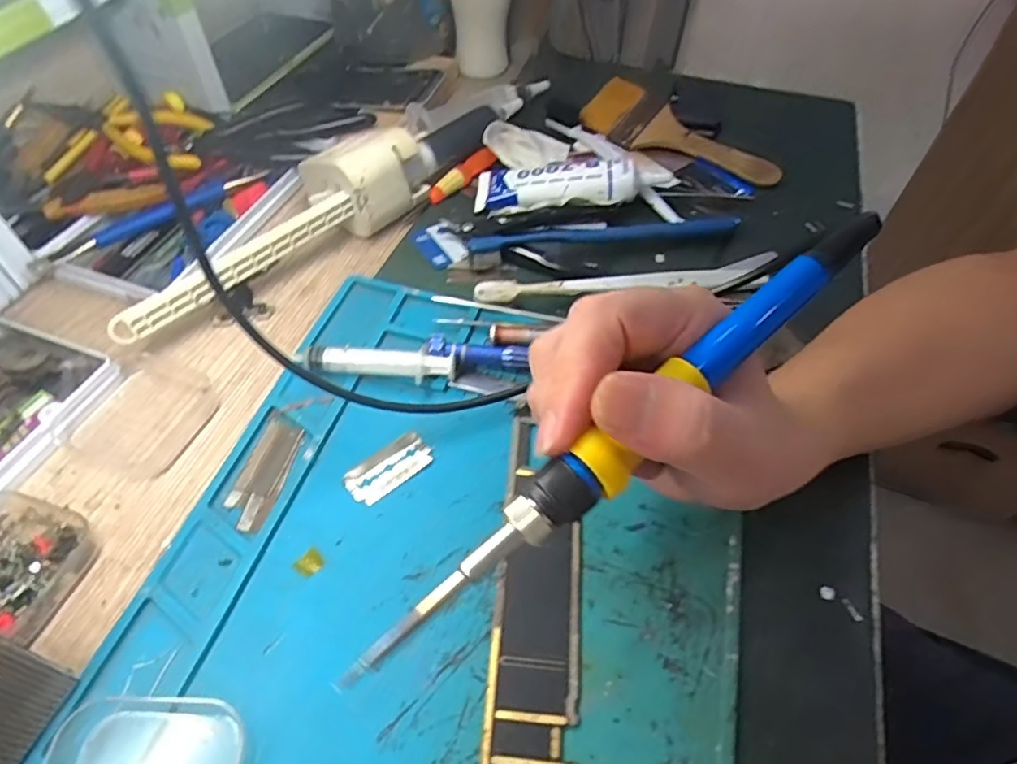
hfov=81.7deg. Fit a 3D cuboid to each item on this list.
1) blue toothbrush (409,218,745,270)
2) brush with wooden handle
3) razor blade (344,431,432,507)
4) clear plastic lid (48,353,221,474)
[{"bbox_3d":[0.050,-0.102,0.399,0.222,0.015,0.039,-1,52,-3],"label":"blue toothbrush"},{"bbox_3d":[0.138,-0.198,0.471,0.161,0.025,0.051,32,57,21],"label":"brush with wooden handle"},{"bbox_3d":[-0.059,0.042,0.292,0.043,0.004,0.022,-34,60,-25],"label":"razor blade"},{"bbox_3d":[-0.194,0.014,0.311,0.064,0.014,0.067,20,54,13],"label":"clear plastic lid"}]

